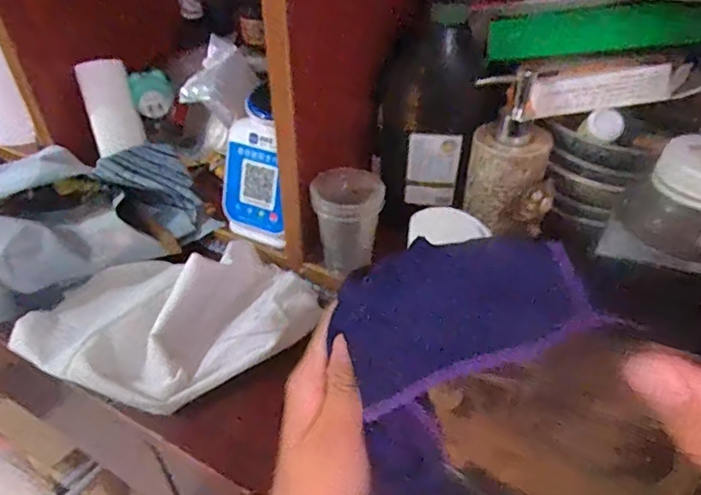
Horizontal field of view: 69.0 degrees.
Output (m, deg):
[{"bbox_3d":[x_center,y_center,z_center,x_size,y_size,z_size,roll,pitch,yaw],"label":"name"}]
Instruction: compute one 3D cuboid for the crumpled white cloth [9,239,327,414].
[{"bbox_3d":[-0.167,0.049,0.452,0.242,0.064,0.171,-18,43,-21],"label":"crumpled white cloth"}]

